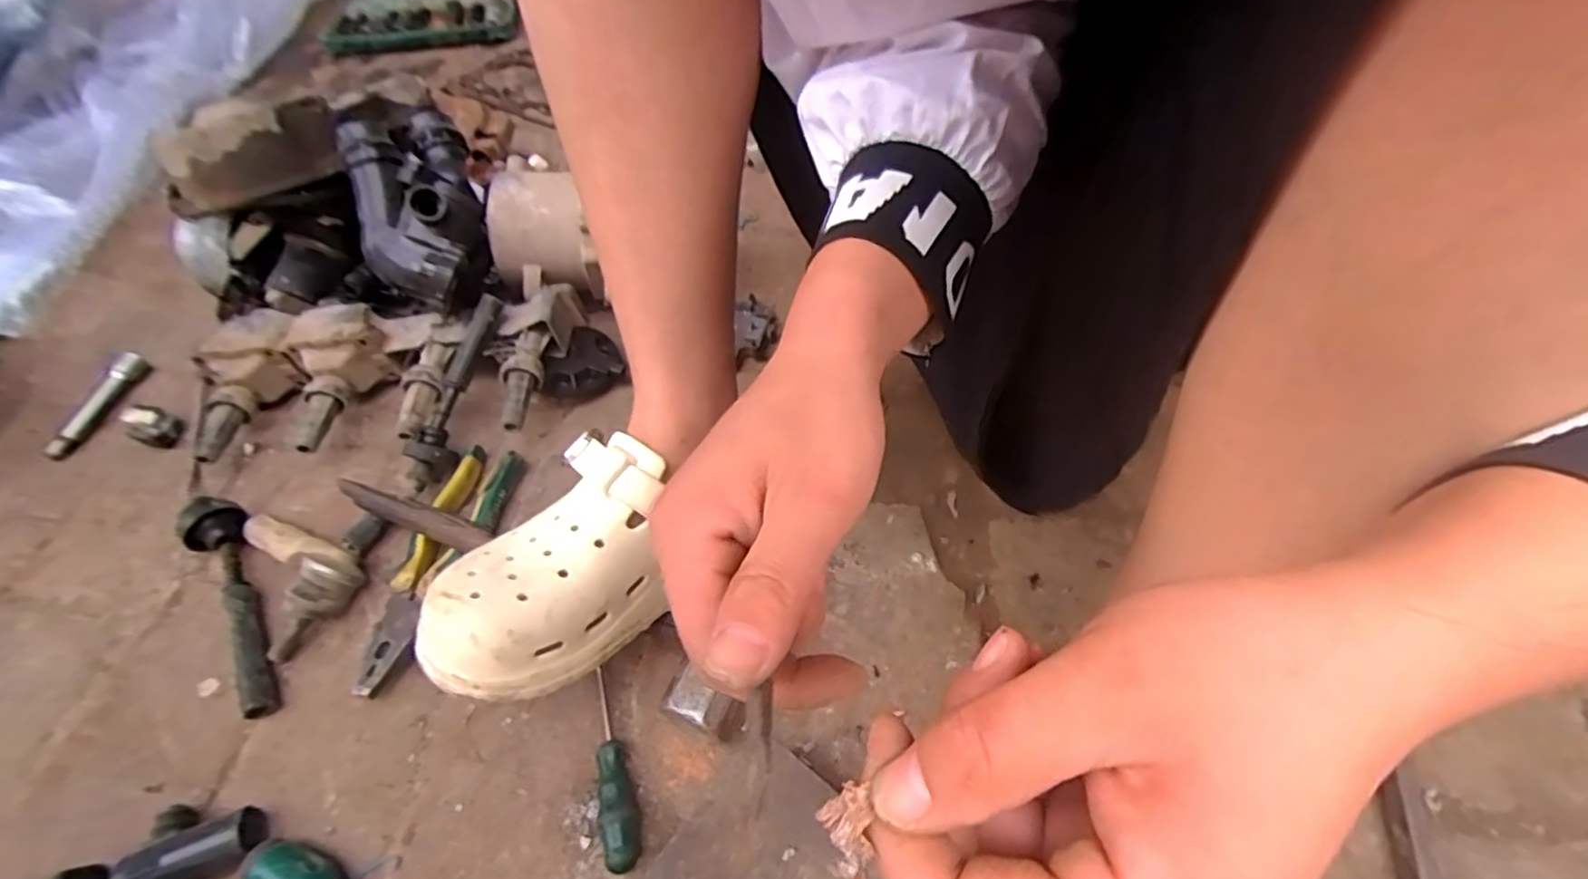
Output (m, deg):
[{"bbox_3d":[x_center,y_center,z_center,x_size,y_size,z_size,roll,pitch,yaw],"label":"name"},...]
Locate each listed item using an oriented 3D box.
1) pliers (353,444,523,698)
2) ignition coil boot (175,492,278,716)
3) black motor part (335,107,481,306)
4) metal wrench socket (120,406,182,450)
[{"bbox_3d":[-0.251,0.087,0.481,0.050,0.031,0.189,9,53,10],"label":"pliers"},{"bbox_3d":[-0.380,0.109,0.451,0.032,0.047,0.163,-28,56,-18],"label":"ignition coil boot"},{"bbox_3d":[-0.314,-0.192,0.566,0.093,0.070,0.173,-13,84,-30],"label":"black motor part"},{"bbox_3d":[-0.540,-0.012,0.564,0.028,0.037,0.030,26,57,21],"label":"metal wrench socket"}]

